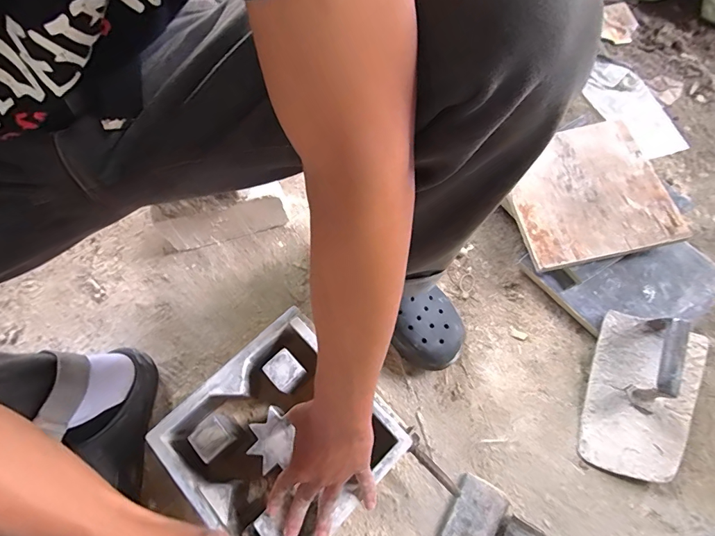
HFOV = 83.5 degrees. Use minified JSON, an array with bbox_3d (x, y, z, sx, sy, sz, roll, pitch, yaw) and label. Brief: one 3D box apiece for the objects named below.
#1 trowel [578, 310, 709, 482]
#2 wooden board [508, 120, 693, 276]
[{"bbox_3d":[0.419,0.181,0.567,0.145,0.103,0.223,17,69,6],"label":"trowel"},{"bbox_3d":[0.382,-0.129,0.677,0.250,0.022,0.237,-13,71,-2],"label":"wooden board"}]

